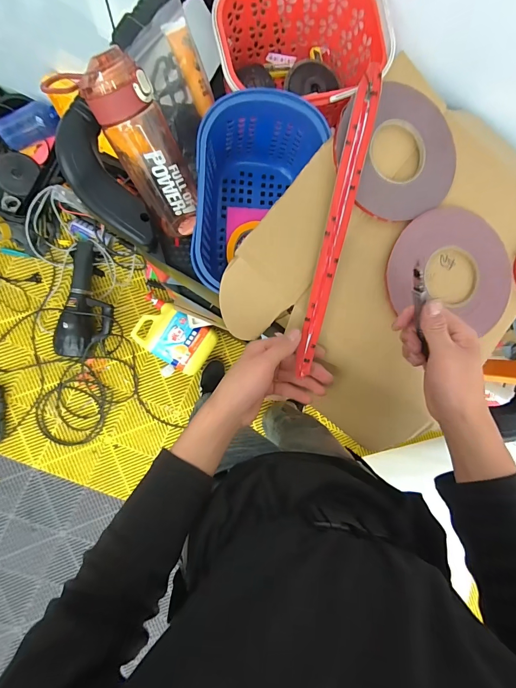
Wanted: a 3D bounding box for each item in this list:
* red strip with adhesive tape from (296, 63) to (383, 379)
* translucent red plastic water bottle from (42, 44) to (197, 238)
[{"bbox_3d":[0.095,-0.142,0.407,0.026,0.020,0.357,13,94,-9],"label":"red strip with adhesive tape"},{"bbox_3d":[-0.138,-0.228,0.418,0.087,0.062,0.204,-31,138,-5],"label":"translucent red plastic water bottle"}]

